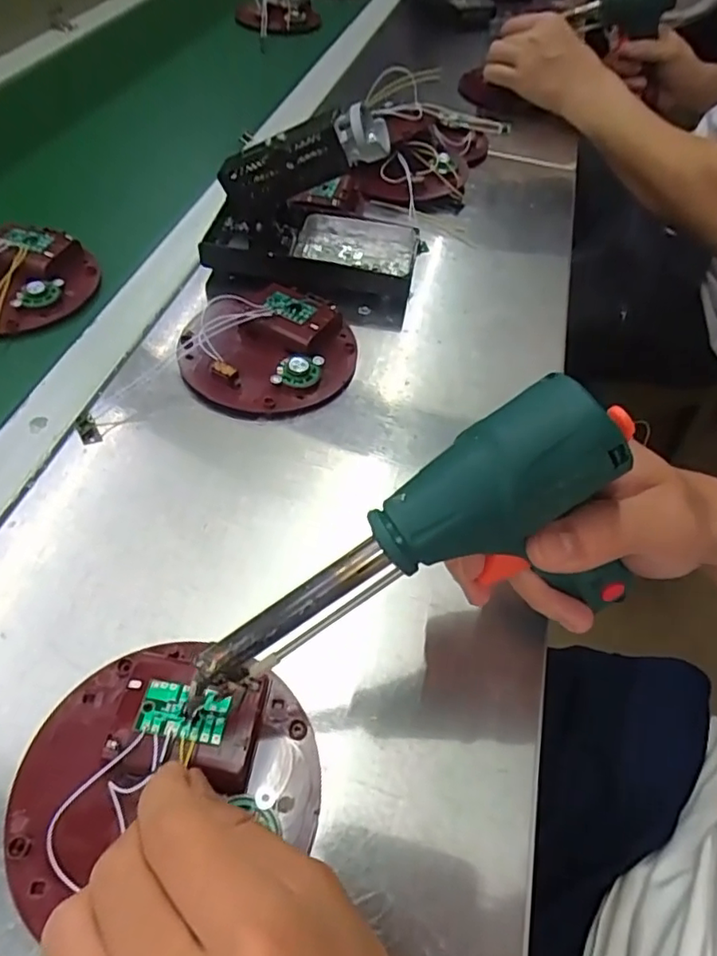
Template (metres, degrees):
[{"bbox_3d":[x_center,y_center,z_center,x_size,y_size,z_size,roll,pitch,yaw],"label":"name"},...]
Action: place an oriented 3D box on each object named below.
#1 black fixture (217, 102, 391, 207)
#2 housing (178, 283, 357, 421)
[{"bbox_3d":[-0.040,-0.232,0.426,0.122,0.040,0.032,-9,49,21],"label":"black fixture"},{"bbox_3d":[-0.065,-0.089,0.406,0.117,0.026,0.107,3,52,-4],"label":"housing"}]

